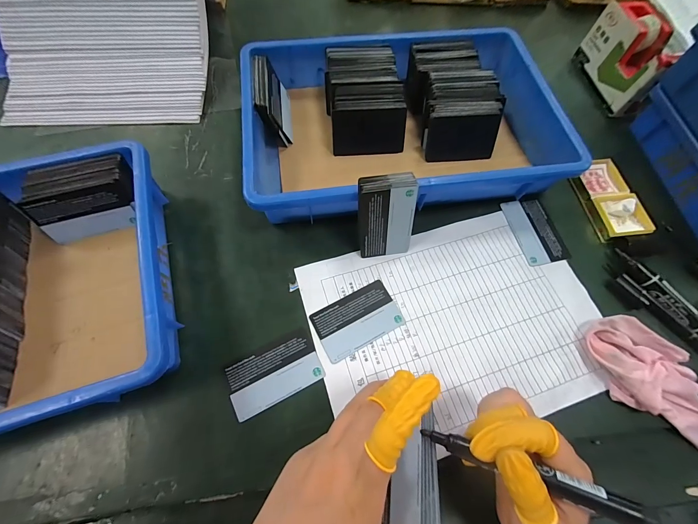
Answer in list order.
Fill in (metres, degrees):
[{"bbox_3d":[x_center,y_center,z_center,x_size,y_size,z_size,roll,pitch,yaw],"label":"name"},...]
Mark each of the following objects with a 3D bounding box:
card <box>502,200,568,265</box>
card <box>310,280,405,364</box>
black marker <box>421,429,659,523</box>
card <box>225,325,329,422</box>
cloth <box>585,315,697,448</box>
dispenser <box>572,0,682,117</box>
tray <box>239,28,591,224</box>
[{"bbox_3d":[0.220,-0.038,0.355,0.050,0.004,0.084,-11,68,-6],"label":"card"},{"bbox_3d":[0.009,0.057,0.303,0.084,0.004,0.053,-26,71,-12],"label":"card"},{"bbox_3d":[0.109,0.130,0.185,0.126,0.010,0.015,11,67,17],"label":"black marker"},{"bbox_3d":[-0.070,0.102,0.280,0.083,0.004,0.052,-25,71,-12],"label":"card"},{"bbox_3d":[0.292,0.114,0.281,0.138,0.028,0.068,37,71,12],"label":"cloth"},{"bbox_3d":[0.391,-0.286,0.421,0.053,0.078,0.139,-6,68,-4],"label":"dispenser"},{"bbox_3d":[0.061,-0.176,0.373,0.359,0.064,0.245,-8,68,-5],"label":"tray"}]

